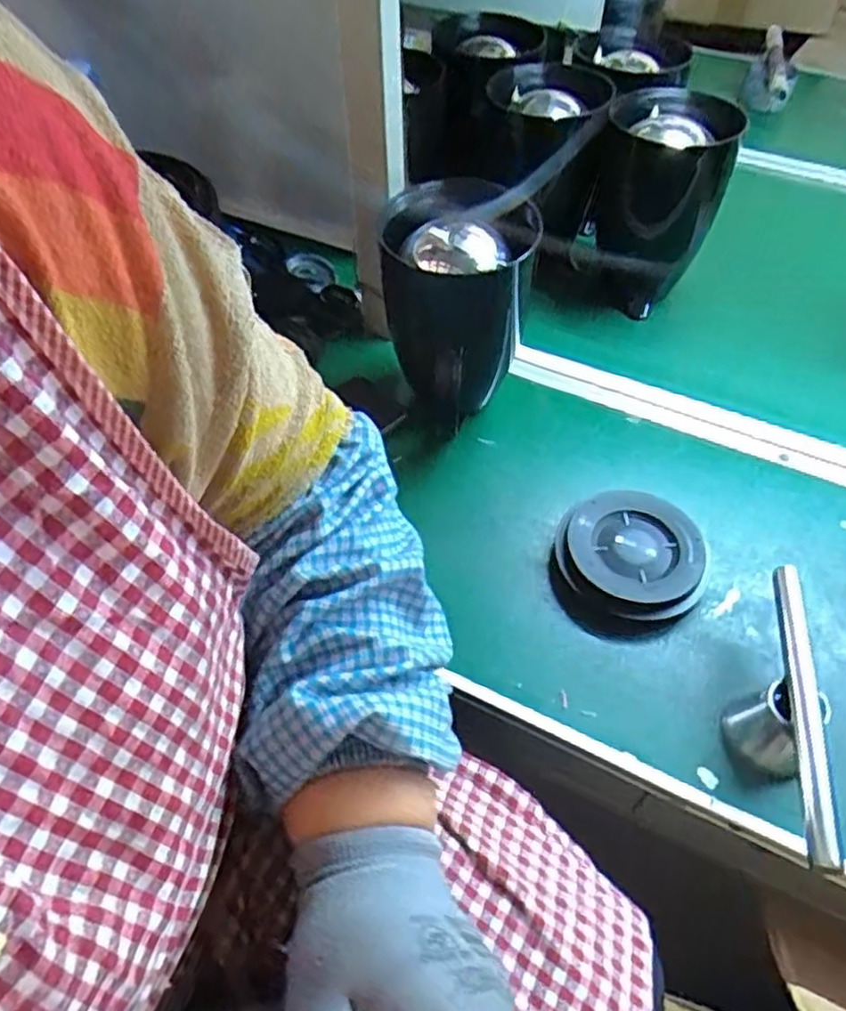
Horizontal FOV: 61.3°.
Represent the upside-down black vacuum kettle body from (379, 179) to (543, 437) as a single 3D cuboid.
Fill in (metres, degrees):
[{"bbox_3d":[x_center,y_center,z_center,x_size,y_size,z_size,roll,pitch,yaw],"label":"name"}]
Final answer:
[{"bbox_3d":[0.027,-0.161,0.626,0.117,0.184,0.135,4,51,3],"label":"upside-down black vacuum kettle body"}]

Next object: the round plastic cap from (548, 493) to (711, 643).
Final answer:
[{"bbox_3d":[0.164,0.044,0.570,0.116,0.032,0.120,0,51,0],"label":"round plastic cap"}]

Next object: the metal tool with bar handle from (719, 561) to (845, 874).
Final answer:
[{"bbox_3d":[0.239,0.141,0.478,0.050,0.062,0.199,4,51,3],"label":"metal tool with bar handle"}]

